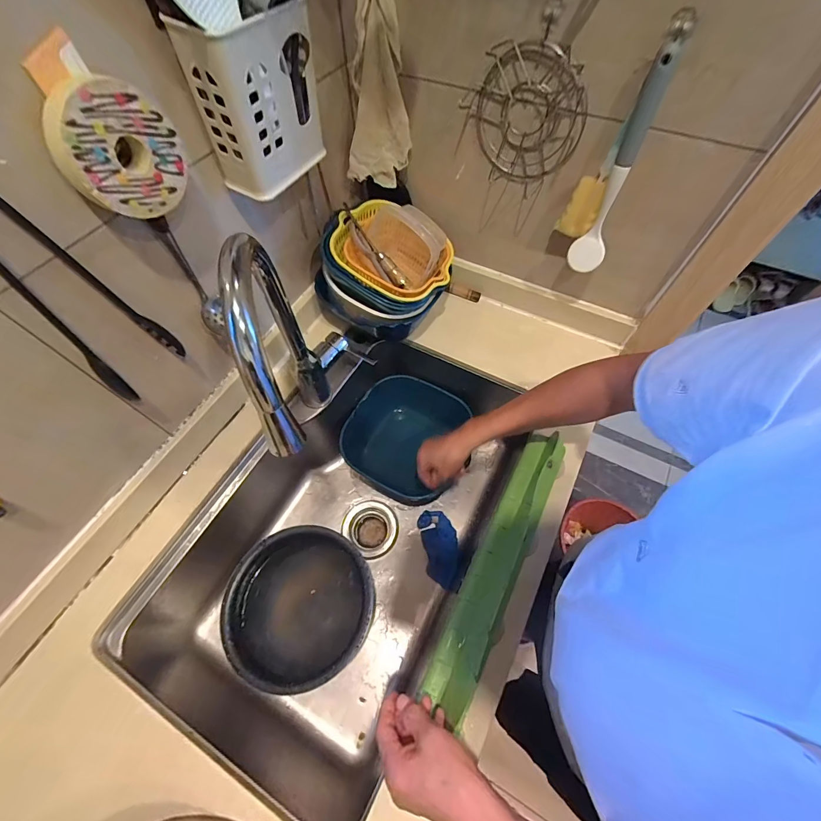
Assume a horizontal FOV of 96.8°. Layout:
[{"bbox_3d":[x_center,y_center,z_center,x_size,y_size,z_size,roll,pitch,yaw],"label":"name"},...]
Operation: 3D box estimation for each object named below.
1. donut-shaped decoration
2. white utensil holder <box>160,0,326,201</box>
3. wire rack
[{"bbox_3d":[-0.274,-0.246,0.343,0.041,0.093,0.106,33,66,18],"label":"donut-shaped decoration"},{"bbox_3d":[-0.173,-0.357,0.421,0.085,0.149,0.131,19,63,11],"label":"white utensil holder"},{"bbox_3d":[0.157,-0.410,0.516,0.163,0.164,0.046,32,66,17],"label":"wire rack"}]

